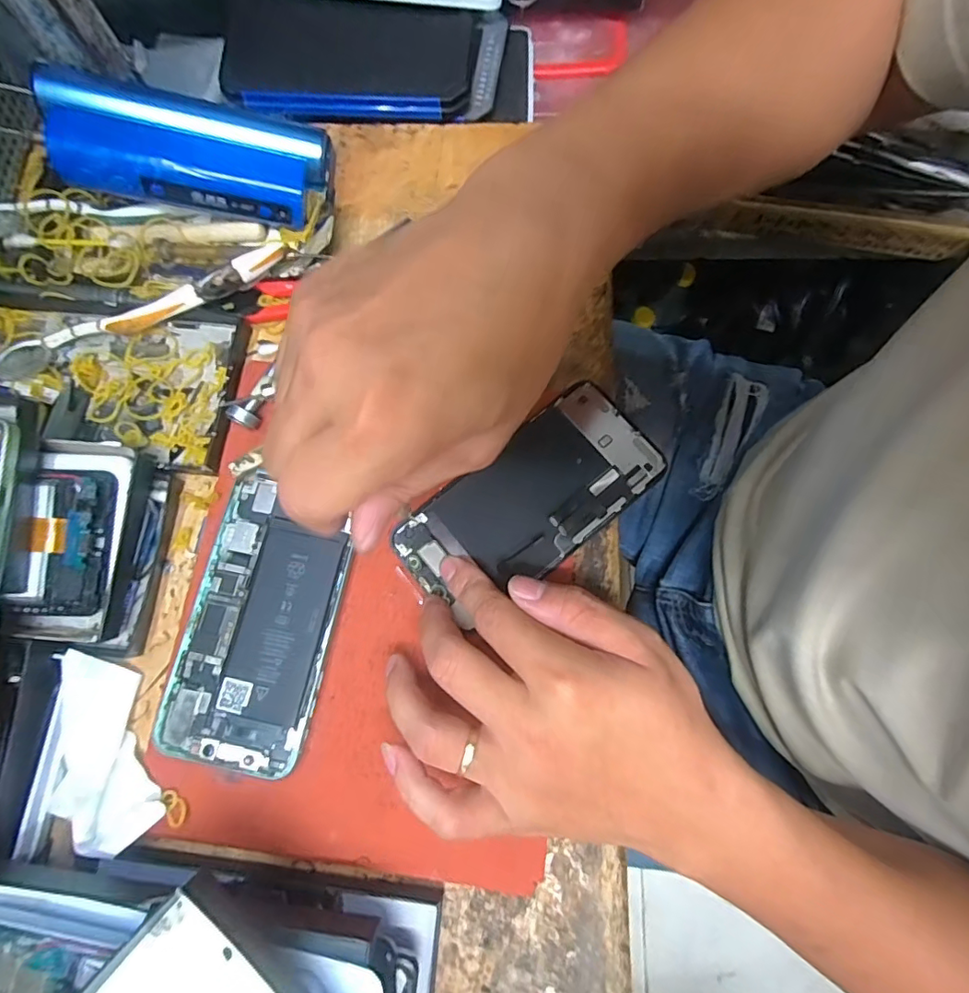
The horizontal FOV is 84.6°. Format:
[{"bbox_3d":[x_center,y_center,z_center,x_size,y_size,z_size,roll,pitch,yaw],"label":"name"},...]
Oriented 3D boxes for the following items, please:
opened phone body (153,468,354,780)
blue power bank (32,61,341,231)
[{"bbox_3d":[-0.114,0.062,0.272,0.071,0.006,0.138,10,75,2],"label":"opened phone body"},{"bbox_3d":[-0.167,-0.196,0.306,0.148,0.022,0.059,3,75,-17],"label":"blue power bank"}]

